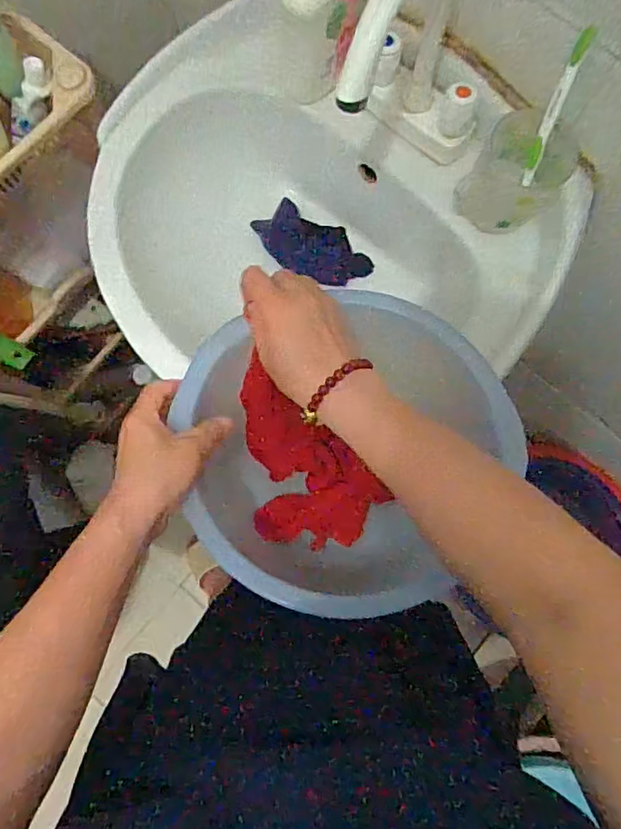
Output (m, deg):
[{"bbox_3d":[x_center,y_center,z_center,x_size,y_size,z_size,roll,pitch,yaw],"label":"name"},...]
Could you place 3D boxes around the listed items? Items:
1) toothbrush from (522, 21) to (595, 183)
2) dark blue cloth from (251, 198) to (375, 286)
[{"bbox_3d":[0.226,-0.281,0.518,0.014,0.133,0.017,15,45,3],"label":"toothbrush"},{"bbox_3d":[0.004,-0.226,0.757,0.160,0.021,0.075,27,112,-3],"label":"dark blue cloth"}]

